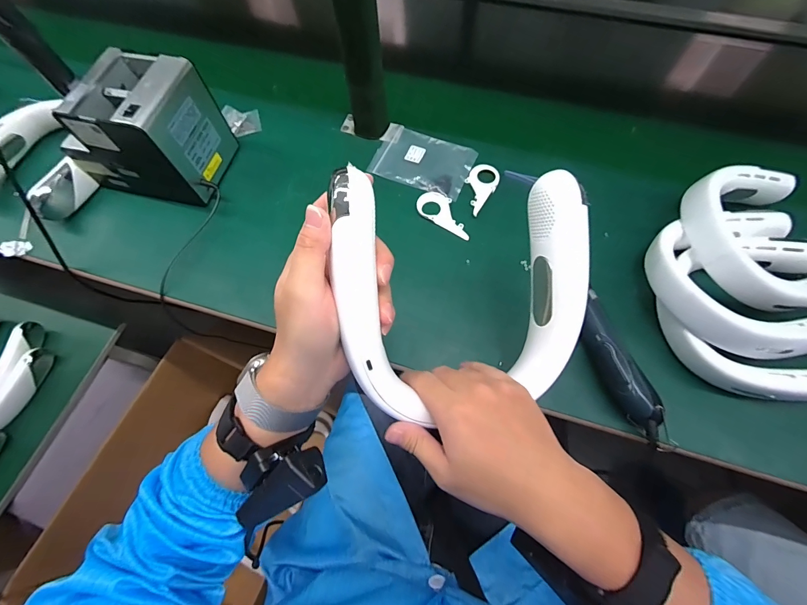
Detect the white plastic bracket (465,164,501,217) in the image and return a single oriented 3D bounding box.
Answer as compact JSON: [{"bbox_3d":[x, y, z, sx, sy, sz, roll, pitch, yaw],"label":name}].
[{"bbox_3d":[0.112,-0.173,0.543,0.046,0.004,0.092,29,71,13],"label":"white plastic bracket"}]

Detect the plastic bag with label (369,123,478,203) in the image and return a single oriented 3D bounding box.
[{"bbox_3d":[0.031,-0.223,0.569,0.150,0.009,0.105,24,70,11],"label":"plastic bag with label"}]

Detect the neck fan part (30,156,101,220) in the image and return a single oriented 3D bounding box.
[{"bbox_3d":[-0.509,-0.166,0.537,0.034,0.051,0.084,29,71,13],"label":"neck fan part"}]

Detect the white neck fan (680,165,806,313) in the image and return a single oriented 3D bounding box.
[{"bbox_3d":[0.446,-0.084,0.441,0.185,0.046,0.185,3,68,-6],"label":"white neck fan"}]

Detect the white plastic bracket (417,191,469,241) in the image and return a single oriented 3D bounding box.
[{"bbox_3d":[0.062,-0.131,0.529,0.092,0.004,0.048,30,71,13],"label":"white plastic bracket"}]

